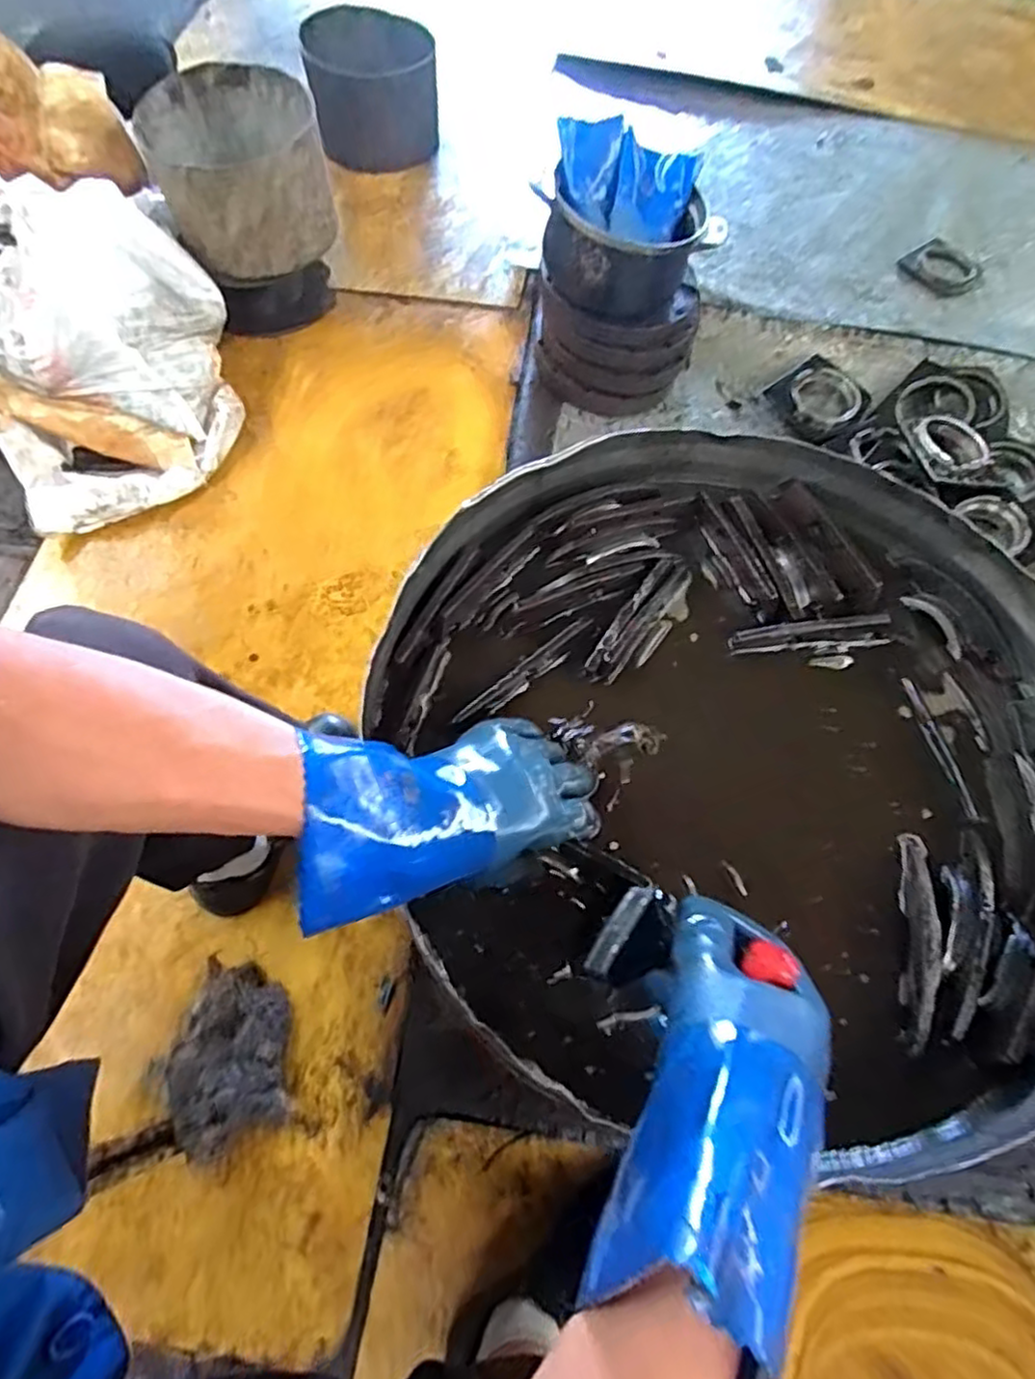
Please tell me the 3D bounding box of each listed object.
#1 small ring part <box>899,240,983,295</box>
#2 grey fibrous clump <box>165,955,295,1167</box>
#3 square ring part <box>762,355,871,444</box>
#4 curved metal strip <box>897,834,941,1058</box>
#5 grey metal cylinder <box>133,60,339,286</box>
[{"bbox_3d":[0.933,-0.921,1.500,0.145,0.019,0.166,-32,70,-17],"label":"small ring part"},{"bbox_3d":[-0.321,0.401,0.762,0.119,0.077,0.198,-11,65,-9],"label":"grey fibrous clump"},{"bbox_3d":[0.545,-0.523,1.236,0.139,0.016,0.151,-35,77,5],"label":"square ring part"},{"bbox_3d":[0.298,0.182,0.507,0.017,0.030,0.157,14,64,4],"label":"curved metal strip"},{"bbox_3d":[-0.481,-0.902,1.210,0.286,0.191,0.278,-22,67,-13],"label":"grey metal cylinder"}]

